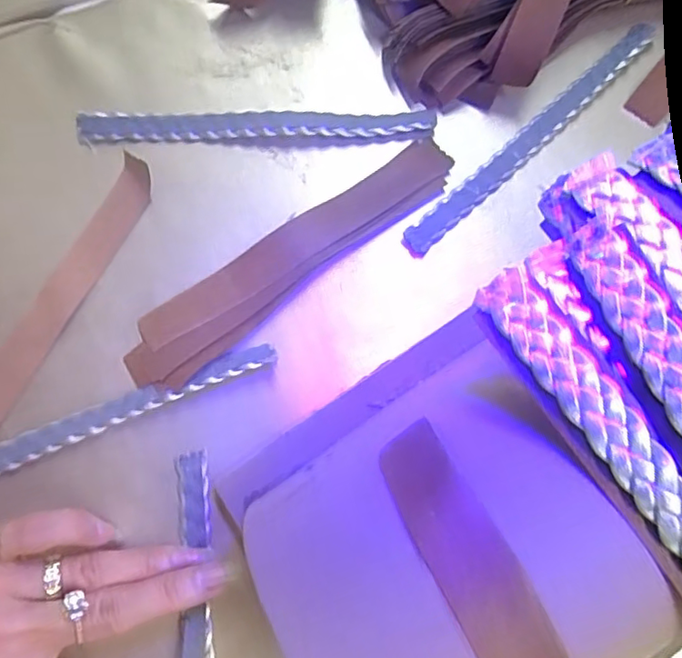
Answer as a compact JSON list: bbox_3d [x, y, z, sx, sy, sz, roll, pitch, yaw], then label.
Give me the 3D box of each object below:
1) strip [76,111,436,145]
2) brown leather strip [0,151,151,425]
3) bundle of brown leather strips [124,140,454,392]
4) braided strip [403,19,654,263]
[{"bbox_3d":[-0.041,-0.099,0.293,0.171,0.009,0.013,-1,76,0],"label":"strip"},{"bbox_3d":[-0.132,-0.012,0.273,0.021,0.008,0.153,27,78,7],"label":"brown leather strip"},{"bbox_3d":[-0.021,-0.033,0.278,0.175,0.009,0.035,-36,79,-8],"label":"bundle of brown leather strips"},{"bbox_3d":[0.093,-0.094,0.292,0.167,0.005,0.013,-42,80,-9],"label":"braided strip"}]

